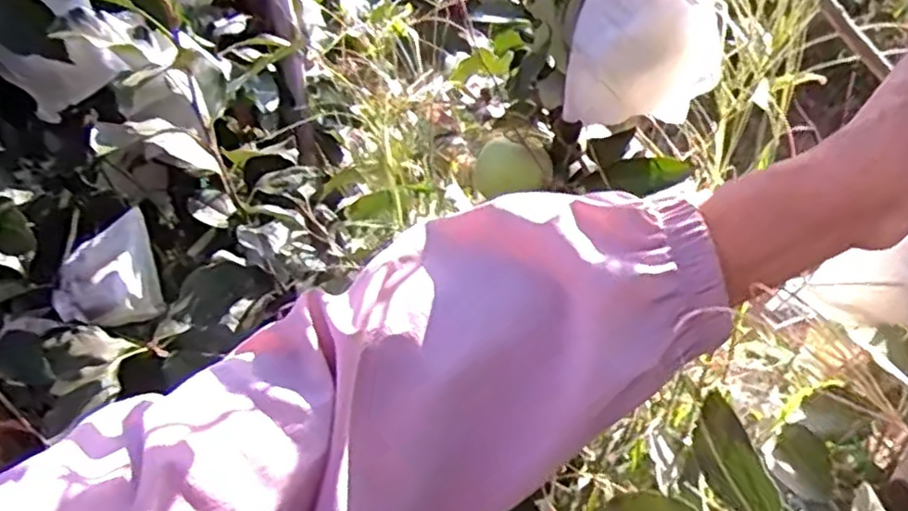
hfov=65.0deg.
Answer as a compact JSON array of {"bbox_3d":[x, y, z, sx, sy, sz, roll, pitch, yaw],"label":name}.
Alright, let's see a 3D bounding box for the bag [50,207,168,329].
[{"bbox_3d":[-0.371,0.027,0.764,0.109,0.109,0.056,-21,39,-24],"label":"bag"}]

